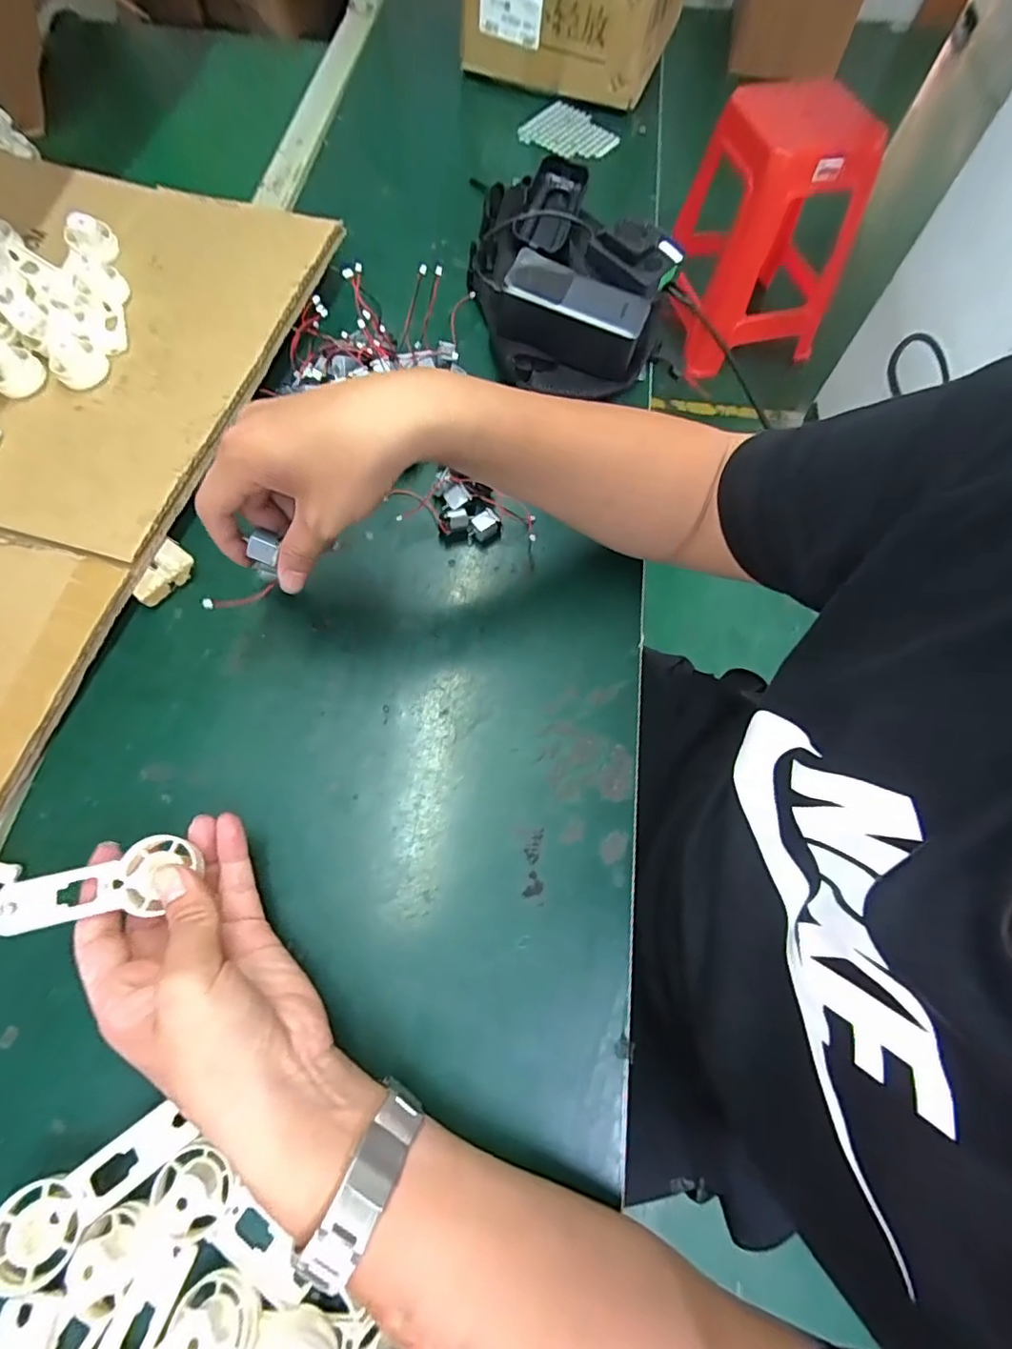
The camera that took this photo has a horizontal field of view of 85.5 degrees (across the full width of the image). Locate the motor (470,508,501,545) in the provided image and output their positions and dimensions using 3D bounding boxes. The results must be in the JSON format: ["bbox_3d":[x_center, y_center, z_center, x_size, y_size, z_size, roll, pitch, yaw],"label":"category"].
[{"bbox_3d":[-0.016,-0.121,0.447,0.021,0.015,0.020,-21,70,-10],"label":"motor"}]

